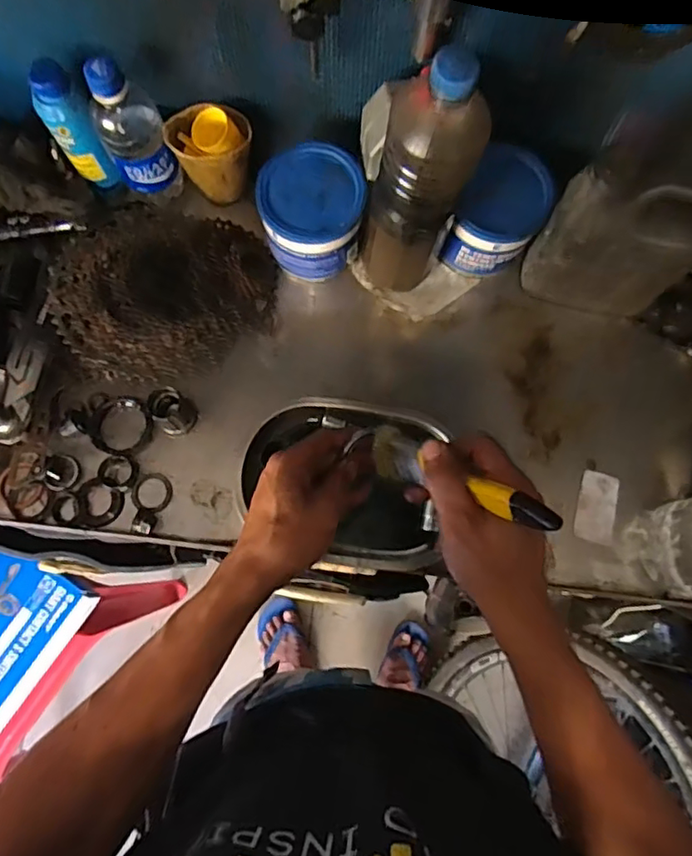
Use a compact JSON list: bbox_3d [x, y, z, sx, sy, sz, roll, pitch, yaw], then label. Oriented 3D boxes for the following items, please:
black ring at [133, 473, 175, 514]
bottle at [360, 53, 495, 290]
[{"bbox_3d":[-0.190,0.064,0.575,0.039,0.008,0.040,0,76,0],"label":"black ring"},{"bbox_3d":[0.062,-0.210,0.509,0.087,0.275,0.082,13,76,3],"label":"bottle"}]

